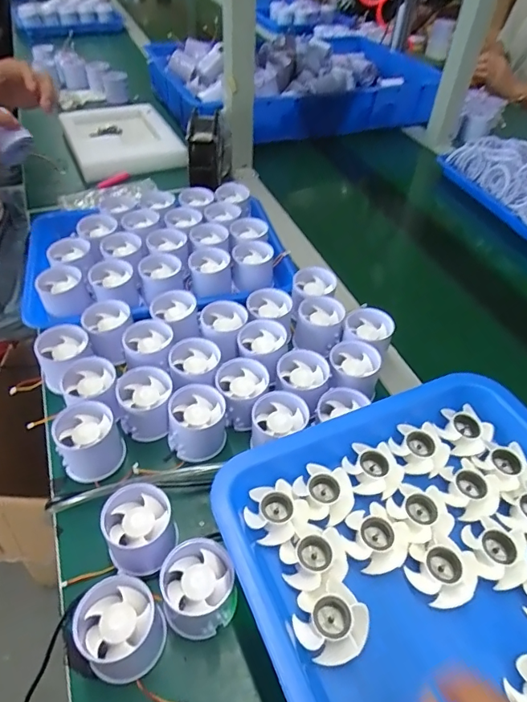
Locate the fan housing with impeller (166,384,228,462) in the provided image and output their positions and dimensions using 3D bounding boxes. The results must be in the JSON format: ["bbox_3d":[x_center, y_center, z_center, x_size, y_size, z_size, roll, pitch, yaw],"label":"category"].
[{"bbox_3d":[-0.063,0.067,0.439,0.054,0.042,0.058,-3,46,-6],"label":"fan housing with impeller"}]

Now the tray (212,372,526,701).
[{"bbox_3d":[0.149,0.173,0.291,0.273,0.055,0.326,-17,50,-19],"label":"tray"}]

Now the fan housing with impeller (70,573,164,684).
[{"bbox_3d":[-0.099,0.193,0.322,0.053,0.049,0.054,36,54,27],"label":"fan housing with impeller"}]

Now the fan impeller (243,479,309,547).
[{"bbox_3d":[0.010,0.116,0.331,0.042,0.018,0.042,-14,49,-16],"label":"fan impeller"}]

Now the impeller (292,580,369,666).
[{"bbox_3d":[0.041,0.165,0.284,0.039,0.016,0.042,2,46,-2],"label":"impeller"}]

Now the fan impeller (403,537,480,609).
[{"bbox_3d":[0.120,0.145,0.306,0.045,0.015,0.038,-5,47,-8],"label":"fan impeller"}]

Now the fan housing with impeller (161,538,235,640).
[{"bbox_3d":[-0.048,0.175,0.342,0.051,0.048,0.051,-19,50,-21],"label":"fan housing with impeller"}]

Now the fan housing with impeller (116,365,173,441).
[{"bbox_3d":[-0.114,0.051,0.454,0.049,0.050,0.052,2,46,-2],"label":"fan housing with impeller"}]

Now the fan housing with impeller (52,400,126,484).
[{"bbox_3d":[-0.158,0.083,0.423,0.054,0.047,0.054,2,46,-2],"label":"fan housing with impeller"}]

